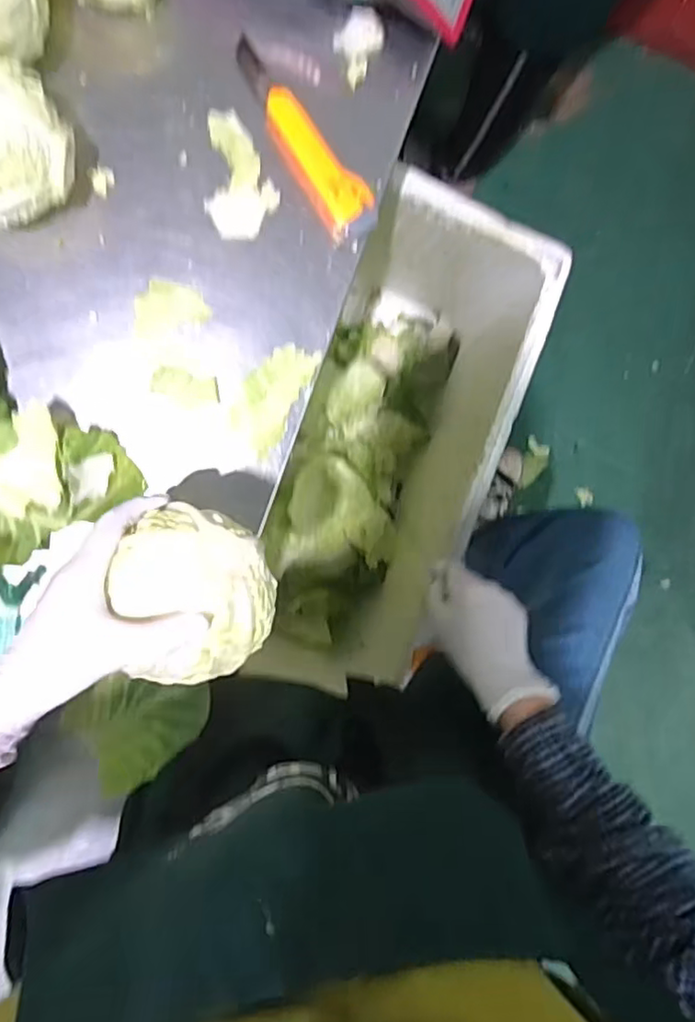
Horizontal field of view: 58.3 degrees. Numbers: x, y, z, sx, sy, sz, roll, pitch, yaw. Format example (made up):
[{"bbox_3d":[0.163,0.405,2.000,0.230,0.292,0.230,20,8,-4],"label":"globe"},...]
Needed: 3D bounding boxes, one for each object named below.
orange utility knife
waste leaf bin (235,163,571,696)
[{"bbox_3d":[-0.039,-0.340,0.570,0.050,0.017,0.190,-34,97,-7],"label":"orange utility knife"},{"bbox_3d":[0.046,-0.078,0.931,0.230,0.335,0.642,20,89,-10],"label":"waste leaf bin"}]

